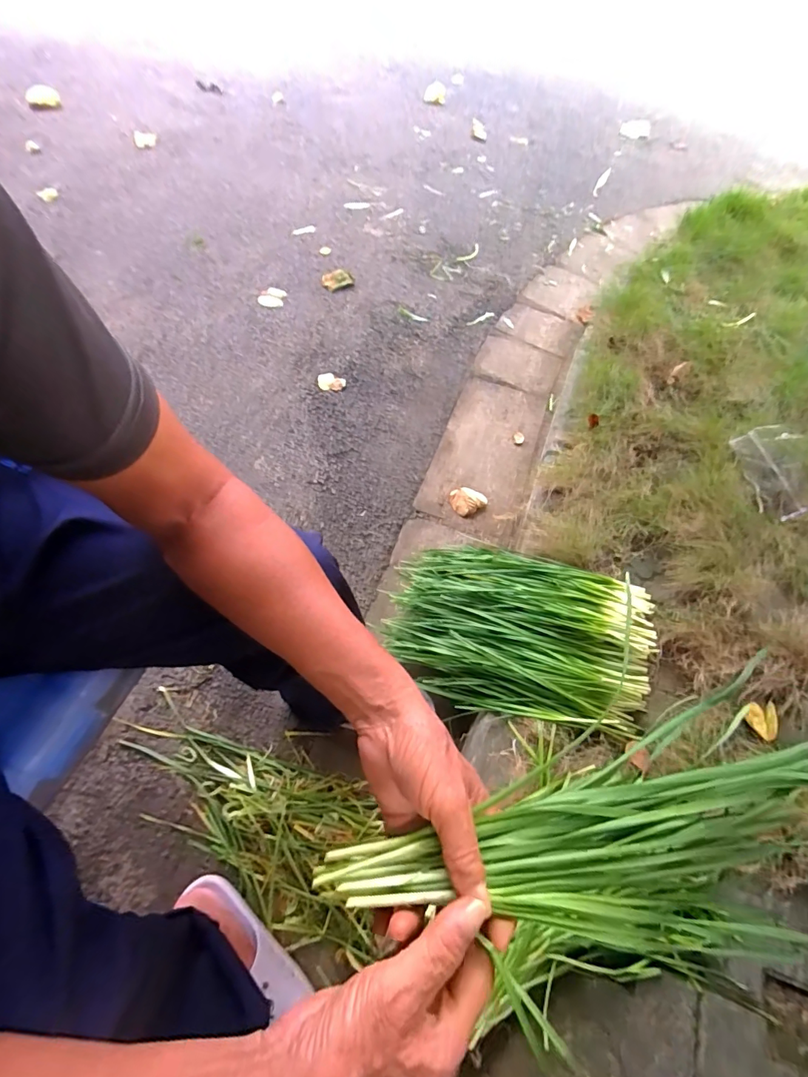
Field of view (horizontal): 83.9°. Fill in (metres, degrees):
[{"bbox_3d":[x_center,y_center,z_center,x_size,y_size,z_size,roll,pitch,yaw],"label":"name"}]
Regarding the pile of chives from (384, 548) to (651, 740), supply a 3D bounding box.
[{"bbox_3d":[0.199,0.164,0.813,0.460,0.086,0.297,12,62,8],"label":"pile of chives"}]

